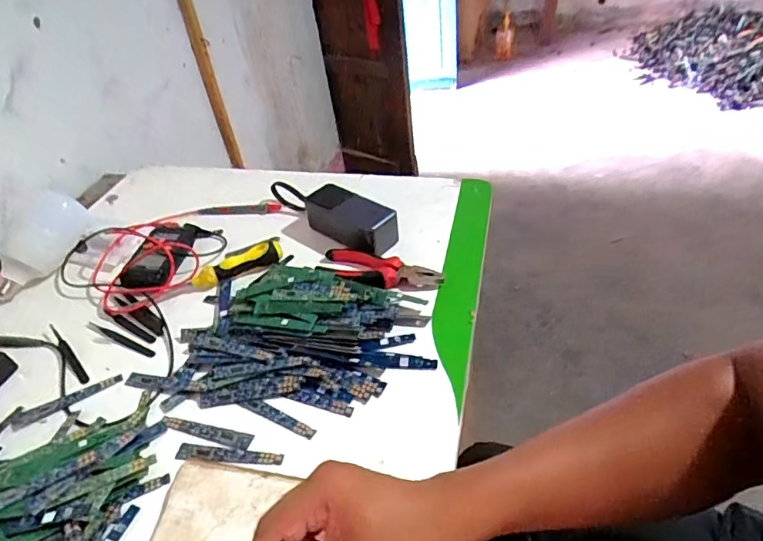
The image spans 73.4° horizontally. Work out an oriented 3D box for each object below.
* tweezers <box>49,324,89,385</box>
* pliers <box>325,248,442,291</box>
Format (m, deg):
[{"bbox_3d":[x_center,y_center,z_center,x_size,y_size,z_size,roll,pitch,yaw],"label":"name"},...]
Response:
[{"bbox_3d":[-0.354,0.095,0.579,0.010,0.013,0.112,-34,48,-28],"label":"tweezers"},{"bbox_3d":[-0.003,0.004,0.616,0.151,0.025,0.057,10,44,19],"label":"pliers"}]

